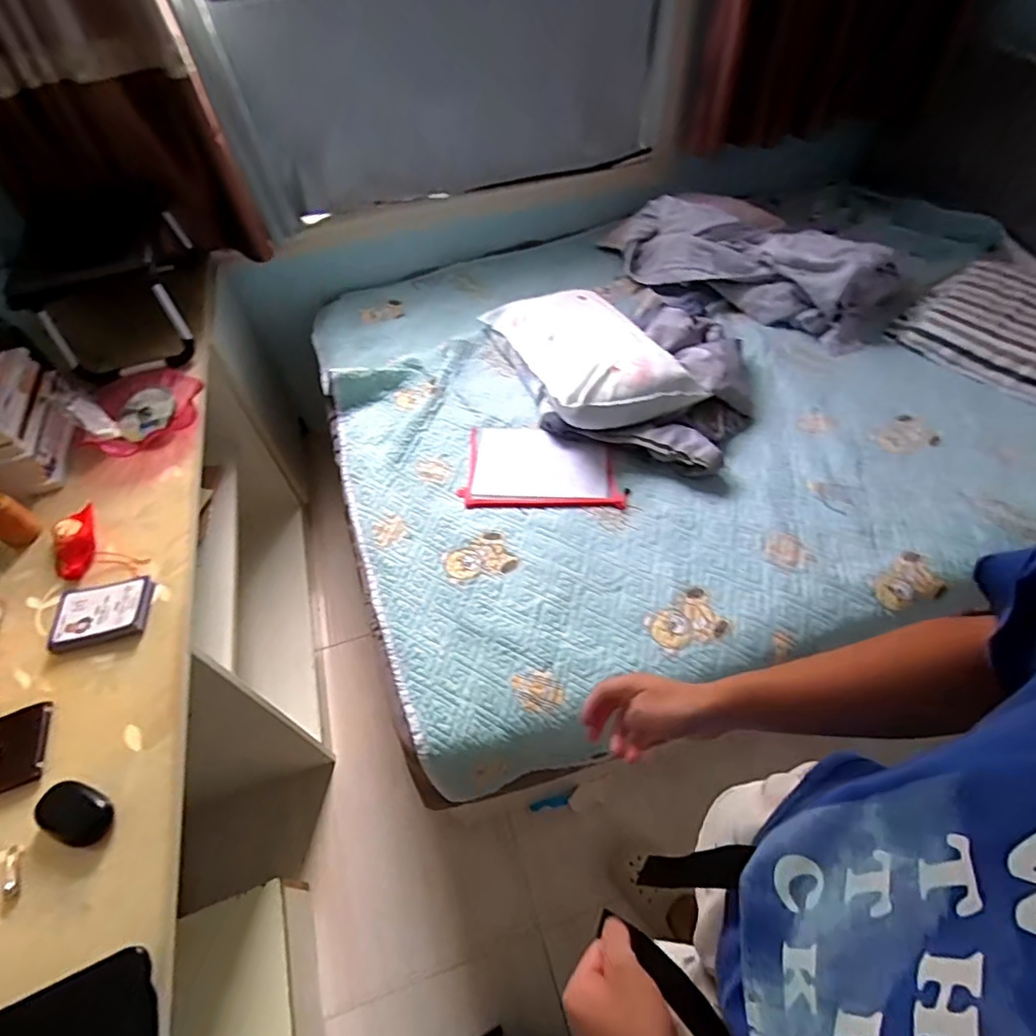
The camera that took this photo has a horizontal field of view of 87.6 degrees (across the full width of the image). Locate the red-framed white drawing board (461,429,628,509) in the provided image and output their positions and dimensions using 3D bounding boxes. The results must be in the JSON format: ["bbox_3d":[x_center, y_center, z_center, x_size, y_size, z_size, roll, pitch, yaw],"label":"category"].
[{"bbox_3d":[0.058,-0.124,1.234,0.349,0.023,0.239,0,52,5],"label":"red-framed white drawing board"}]

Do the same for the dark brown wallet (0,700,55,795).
[{"bbox_3d":[-0.657,0.301,0.707,0.077,0.017,0.105,-20,55,-9],"label":"dark brown wallet"}]

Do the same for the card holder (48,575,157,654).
[{"bbox_3d":[-0.630,0.143,0.821,0.130,0.027,0.098,-15,54,-6],"label":"card holder"}]

